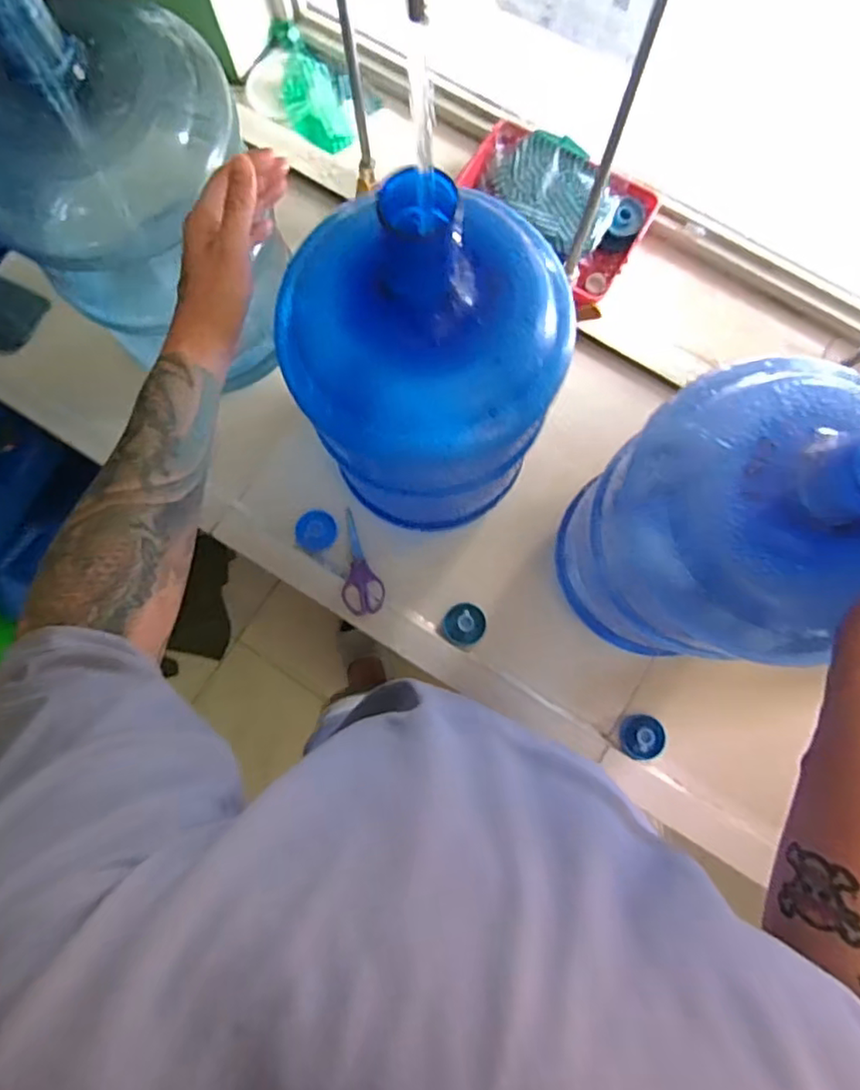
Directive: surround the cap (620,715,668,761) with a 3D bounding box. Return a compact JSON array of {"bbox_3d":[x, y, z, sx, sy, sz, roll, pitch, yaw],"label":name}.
[{"bbox_3d":[0.275,0.248,0.781,0.058,0.018,0.054,0,82,1],"label":"cap"}]

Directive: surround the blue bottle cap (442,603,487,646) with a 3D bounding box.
[{"bbox_3d":[0.046,0.106,0.808,0.057,0.025,0.054,0,82,1],"label":"blue bottle cap"}]

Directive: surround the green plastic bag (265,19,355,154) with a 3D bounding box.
[{"bbox_3d":[-0.186,-0.694,0.920,0.081,0.028,0.212,-21,82,-2],"label":"green plastic bag"}]

